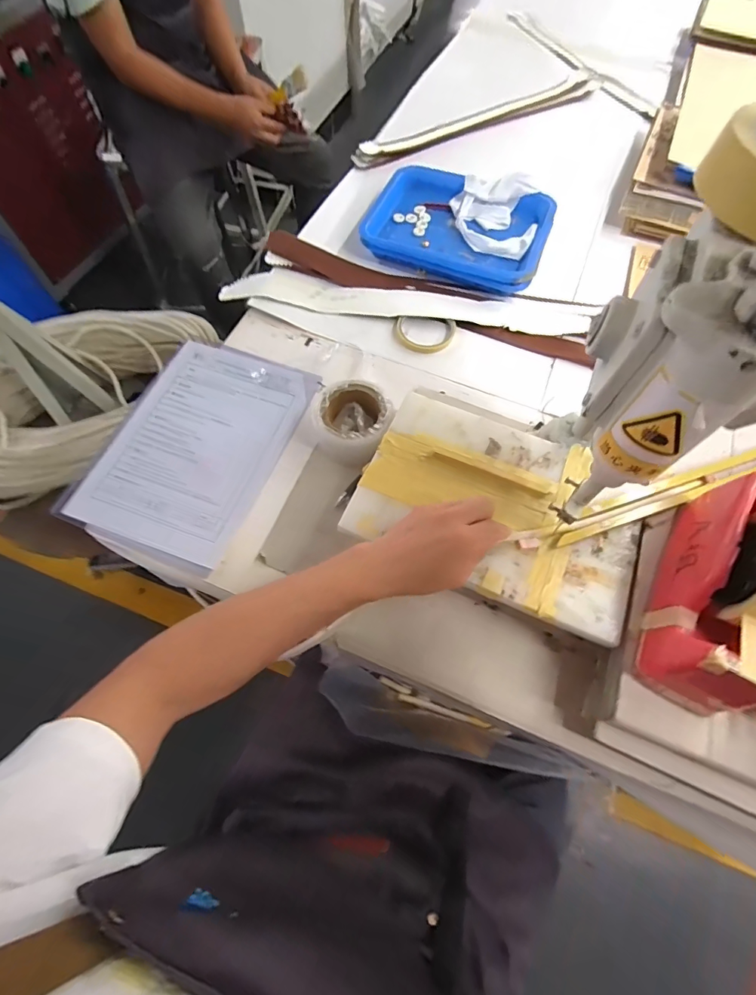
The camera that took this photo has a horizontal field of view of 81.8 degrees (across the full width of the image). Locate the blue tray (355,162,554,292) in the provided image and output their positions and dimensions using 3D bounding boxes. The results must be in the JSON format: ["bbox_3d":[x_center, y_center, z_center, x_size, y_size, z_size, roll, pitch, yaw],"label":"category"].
[{"bbox_3d":[0.133,-0.453,0.727,0.291,0.045,0.211,20,67,8],"label":"blue tray"}]

